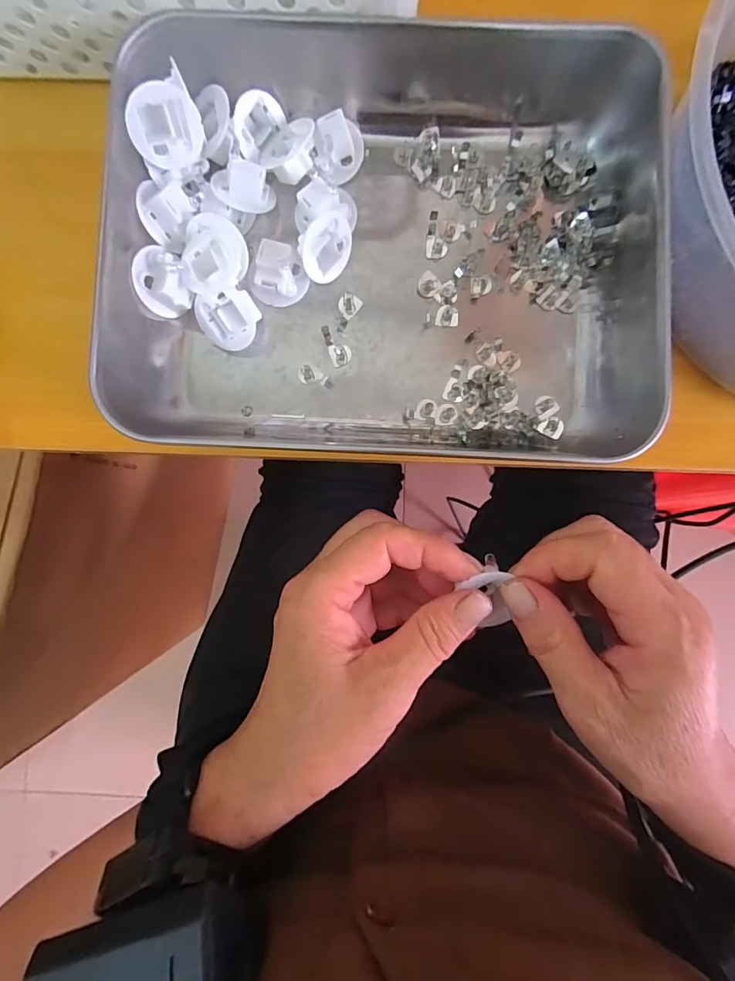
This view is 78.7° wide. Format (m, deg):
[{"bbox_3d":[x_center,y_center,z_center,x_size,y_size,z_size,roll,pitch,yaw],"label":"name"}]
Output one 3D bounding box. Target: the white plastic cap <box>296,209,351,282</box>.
[{"bbox_3d":[-0.022,-0.125,0.231,0.032,0.028,0.011,-54,50,4],"label":"white plastic cap"}]

